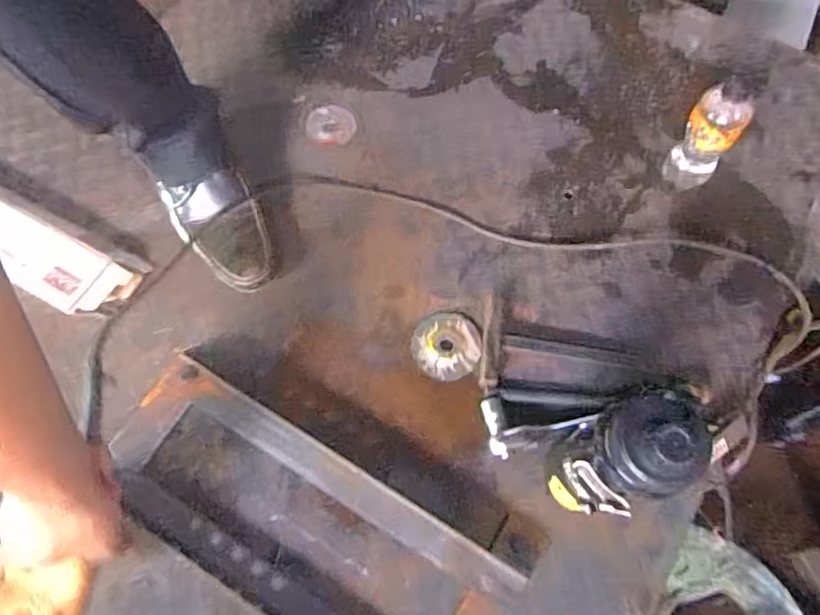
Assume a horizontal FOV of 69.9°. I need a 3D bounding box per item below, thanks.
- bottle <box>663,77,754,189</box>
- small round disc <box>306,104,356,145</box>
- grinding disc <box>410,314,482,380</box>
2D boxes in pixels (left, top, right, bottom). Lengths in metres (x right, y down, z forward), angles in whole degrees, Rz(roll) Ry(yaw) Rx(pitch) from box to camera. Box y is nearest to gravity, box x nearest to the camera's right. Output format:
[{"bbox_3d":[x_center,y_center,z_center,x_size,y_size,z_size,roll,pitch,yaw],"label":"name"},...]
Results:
[{"bbox_3d":[0.357,-0.204,0.708,0.062,0.167,0.053,36,73,13],"label":"bottle"},{"bbox_3d":[-0.111,-0.252,0.809,0.066,0.004,0.065,0,69,0],"label":"small round disc"},{"bbox_3d":[0.043,0.046,0.697,0.078,0.009,0.082,0,69,0],"label":"grinding disc"}]

